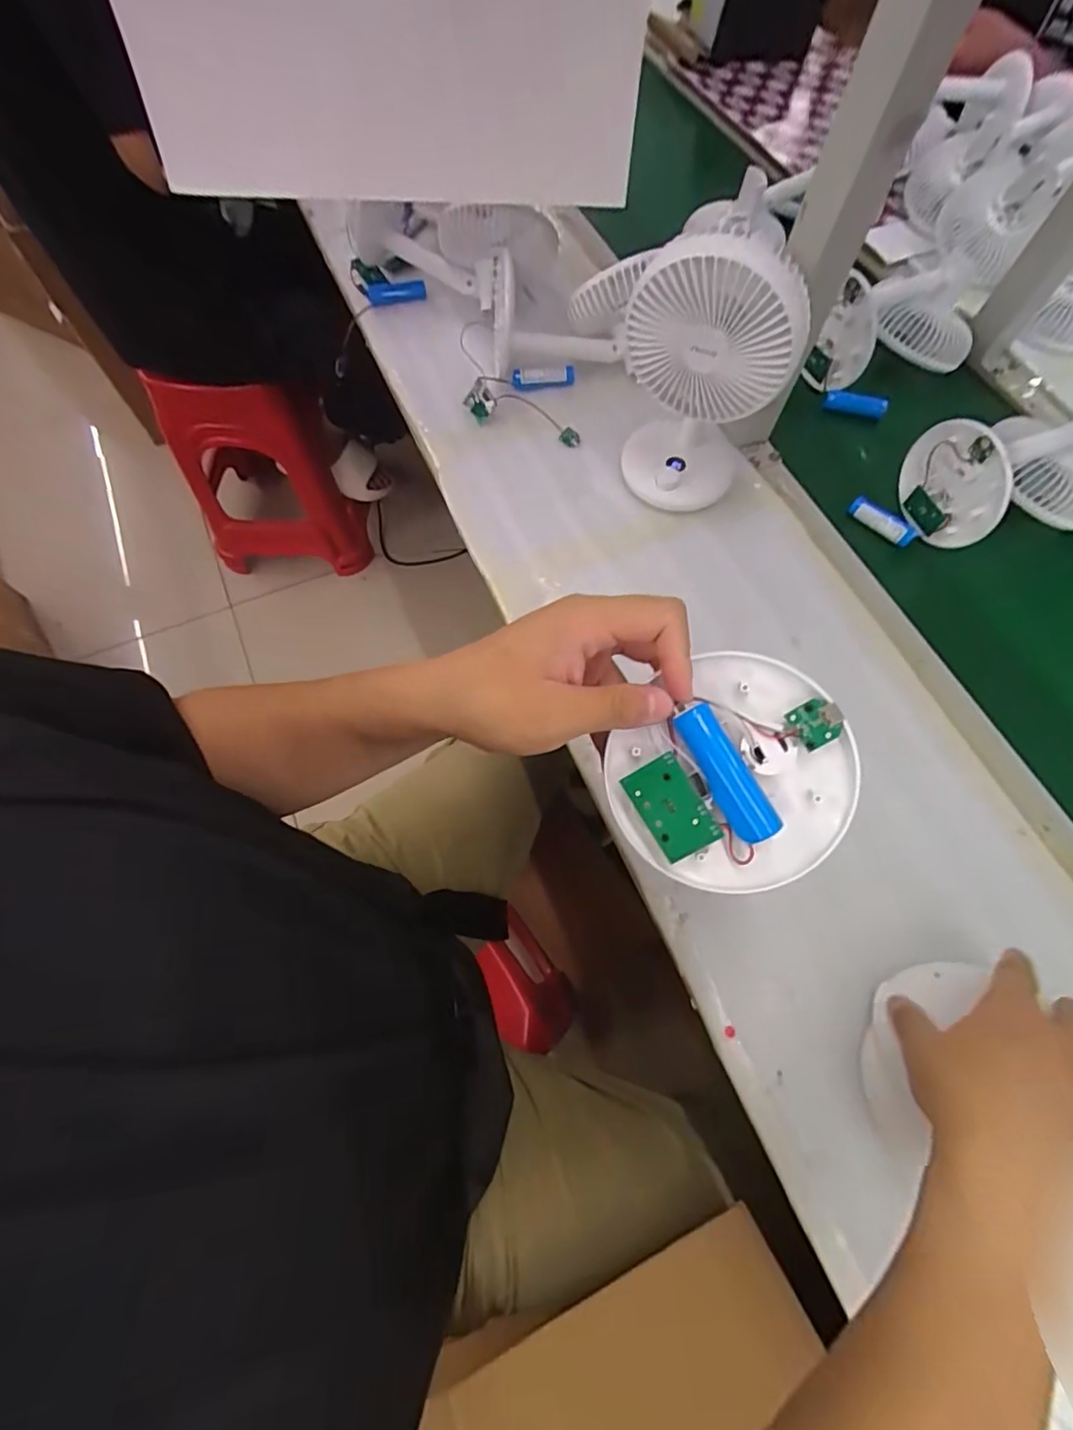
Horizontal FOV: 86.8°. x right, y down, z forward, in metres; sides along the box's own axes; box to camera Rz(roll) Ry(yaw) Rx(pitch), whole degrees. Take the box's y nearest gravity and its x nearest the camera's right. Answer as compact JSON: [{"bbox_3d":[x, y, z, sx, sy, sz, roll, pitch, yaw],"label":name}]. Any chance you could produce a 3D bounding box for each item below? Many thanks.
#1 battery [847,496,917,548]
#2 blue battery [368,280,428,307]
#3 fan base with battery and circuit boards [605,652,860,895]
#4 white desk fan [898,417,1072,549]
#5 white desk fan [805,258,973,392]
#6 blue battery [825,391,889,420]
[{"bbox_3d":[0.350,-0.196,0.574,0.068,0.022,0.017,38,73,14],"label":"battery"},{"bbox_3d":[-0.176,-0.533,0.716,0.071,0.022,0.015,-7,68,-2],"label":"blue battery"},{"bbox_3d":[0.090,0.031,0.263,0.107,0.017,0.097,-44,80,11],"label":"fan base with battery and circuit boards"},{"bbox_3d":[0.454,-0.227,0.534,0.168,0.095,0.094,-11,68,-4],"label":"white desk fan"},{"bbox_3d":[0.382,-0.420,0.609,0.185,0.096,0.076,-21,69,-7],"label":"white desk fan"},{"bbox_3d":[0.360,-0.350,0.640,0.067,0.018,0.018,22,70,9],"label":"blue battery"}]

